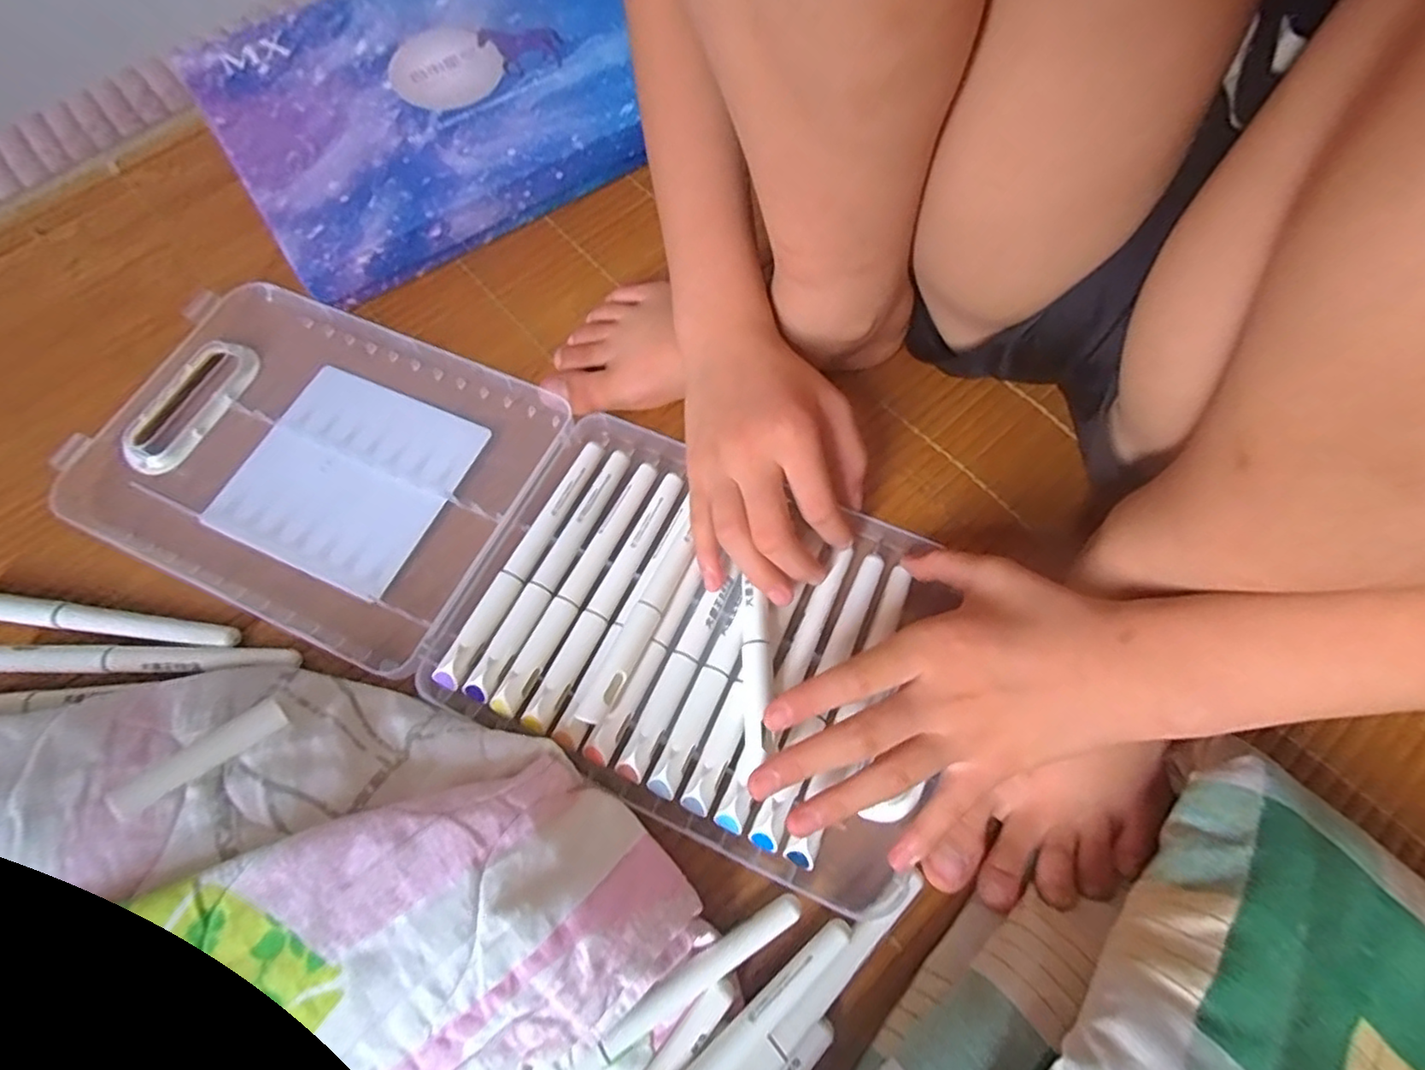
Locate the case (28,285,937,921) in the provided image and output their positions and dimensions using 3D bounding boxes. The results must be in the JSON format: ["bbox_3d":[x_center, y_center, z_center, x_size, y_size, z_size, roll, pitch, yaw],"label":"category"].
[{"bbox_3d":[-0.099,-0.001,0.307,0.426,0.038,0.173,26,71,14],"label":"case"}]

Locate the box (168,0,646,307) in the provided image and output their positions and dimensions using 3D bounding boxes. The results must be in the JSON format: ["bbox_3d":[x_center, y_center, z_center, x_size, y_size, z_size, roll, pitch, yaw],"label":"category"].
[{"bbox_3d":[-0.155,-0.266,0.392,0.261,0.046,0.189,-31,72,-11],"label":"box"}]

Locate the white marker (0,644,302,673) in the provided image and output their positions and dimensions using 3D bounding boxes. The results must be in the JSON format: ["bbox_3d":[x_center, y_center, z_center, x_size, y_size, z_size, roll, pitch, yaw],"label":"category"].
[{"bbox_3d":[-0.254,0.056,0.291,0.133,0.013,0.012,-1,66,2],"label":"white marker"}]

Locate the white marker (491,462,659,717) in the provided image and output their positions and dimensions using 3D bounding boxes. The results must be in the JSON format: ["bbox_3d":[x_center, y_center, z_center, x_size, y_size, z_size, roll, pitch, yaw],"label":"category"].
[{"bbox_3d":[-0.060,0.021,0.296,0.012,0.011,0.129,24,63,9],"label":"white marker"}]

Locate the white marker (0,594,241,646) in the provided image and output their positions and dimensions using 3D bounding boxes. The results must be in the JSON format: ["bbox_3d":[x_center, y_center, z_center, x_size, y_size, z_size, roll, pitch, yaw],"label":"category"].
[{"bbox_3d":[-0.279,0.039,0.296,0.125,0.015,0.012,6,67,5],"label":"white marker"}]

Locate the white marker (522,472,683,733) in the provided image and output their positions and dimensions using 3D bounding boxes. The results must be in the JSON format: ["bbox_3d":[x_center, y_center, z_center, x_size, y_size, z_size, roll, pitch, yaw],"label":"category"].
[{"bbox_3d":[-0.047,0.024,0.288,0.012,0.017,0.130,22,69,12],"label":"white marker"}]

